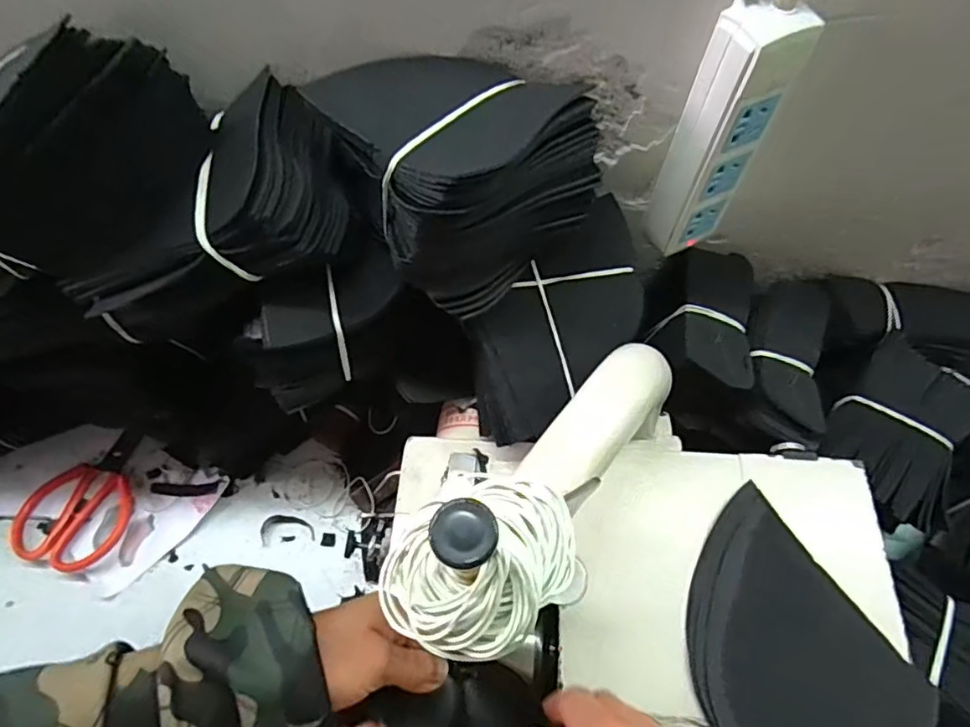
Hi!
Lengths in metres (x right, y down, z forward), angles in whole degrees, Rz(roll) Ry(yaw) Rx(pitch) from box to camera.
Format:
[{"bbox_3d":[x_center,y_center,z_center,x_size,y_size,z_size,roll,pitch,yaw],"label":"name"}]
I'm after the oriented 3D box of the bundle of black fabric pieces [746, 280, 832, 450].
[{"bbox_3d":[0.256,-0.005,0.493,0.070,0.042,0.146,13,63,10],"label":"bundle of black fabric pieces"}]

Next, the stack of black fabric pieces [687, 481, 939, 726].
[{"bbox_3d":[0.183,0.180,0.367,0.127,0.018,0.159,-32,65,-14],"label":"stack of black fabric pieces"}]

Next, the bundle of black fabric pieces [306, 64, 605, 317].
[{"bbox_3d":[-0.015,-0.128,0.377,0.132,0.093,0.138,-29,67,-12],"label":"bundle of black fabric pieces"}]

